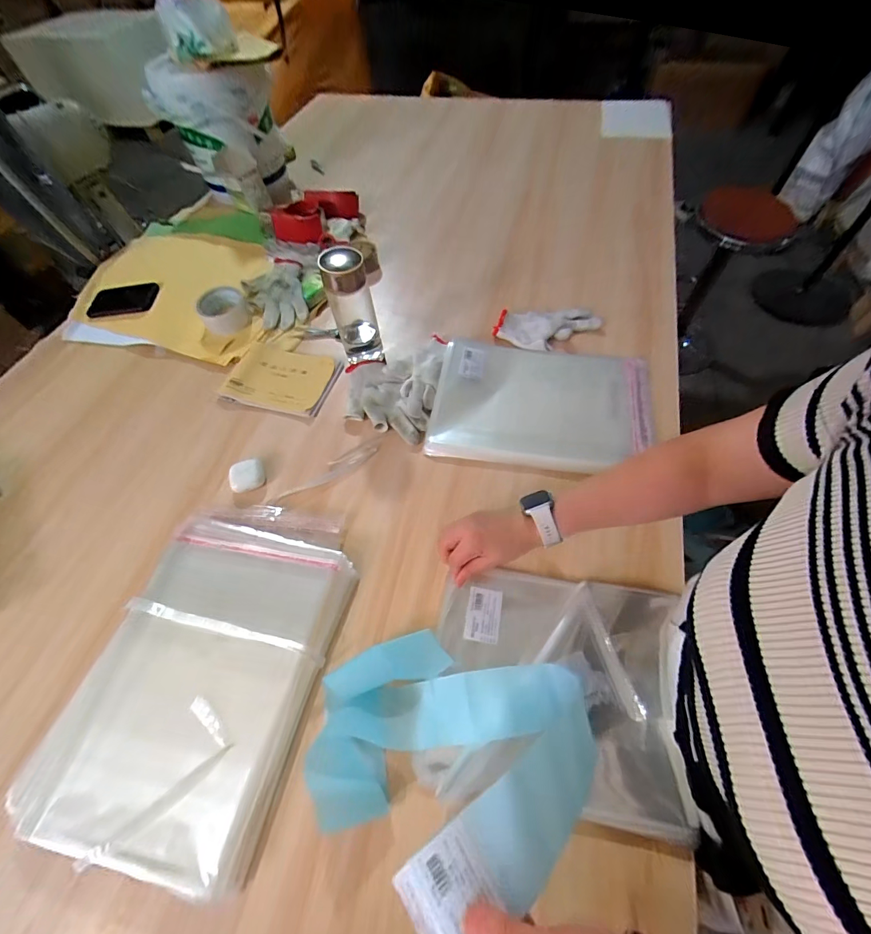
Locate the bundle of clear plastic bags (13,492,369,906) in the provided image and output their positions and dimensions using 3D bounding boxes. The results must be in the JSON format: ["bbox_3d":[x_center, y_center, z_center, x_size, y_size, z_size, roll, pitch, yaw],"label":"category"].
[{"bbox_3d":[-0.258,0.218,0.463,0.254,0.032,0.379,12,62,10],"label":"bundle of clear plastic bags"}]

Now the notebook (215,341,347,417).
[{"bbox_3d":[-0.275,-0.161,0.709,0.186,0.016,0.133,13,62,11],"label":"notebook"}]

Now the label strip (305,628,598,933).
[{"bbox_3d":[-0.010,0.243,0.349,0.215,0.146,0.182,14,62,11],"label":"label strip"}]

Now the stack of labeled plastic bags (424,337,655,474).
[{"bbox_3d":[0.169,-0.103,0.633,0.333,0.031,0.230,8,61,8],"label":"stack of labeled plastic bags"}]

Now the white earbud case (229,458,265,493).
[{"bbox_3d":[-0.284,0.013,0.595,0.049,0.016,0.048,-21,61,-9],"label":"white earbud case"}]

